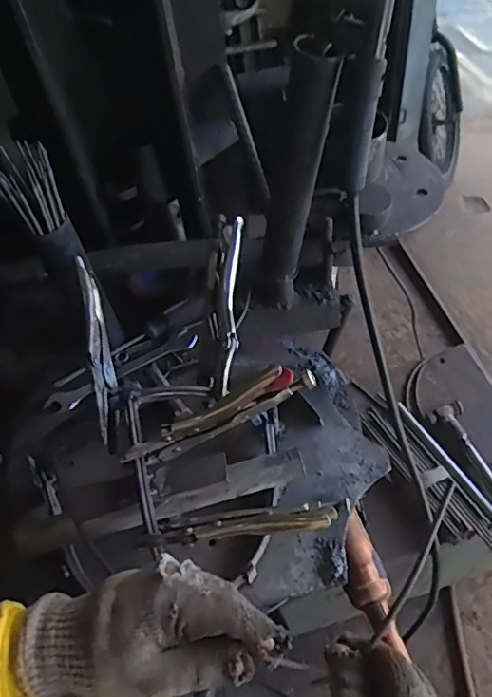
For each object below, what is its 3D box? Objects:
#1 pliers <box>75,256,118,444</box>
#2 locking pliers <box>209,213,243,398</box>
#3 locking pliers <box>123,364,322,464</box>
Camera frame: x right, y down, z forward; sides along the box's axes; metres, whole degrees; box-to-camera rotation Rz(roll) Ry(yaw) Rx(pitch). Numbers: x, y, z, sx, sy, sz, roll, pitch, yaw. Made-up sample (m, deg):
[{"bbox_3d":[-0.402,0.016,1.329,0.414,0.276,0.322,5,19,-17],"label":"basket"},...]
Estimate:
[{"bbox_3d":[-0.150,-0.002,0.543,0.016,0.060,0.205,-15,53,-3],"label":"pliers"},{"bbox_3d":[-0.023,-0.054,0.576,0.034,0.043,0.212,0,68,1],"label":"locking pliers"},{"bbox_3d":[-0.028,0.061,0.464,0.178,0.046,0.010,-28,52,14],"label":"locking pliers"}]

